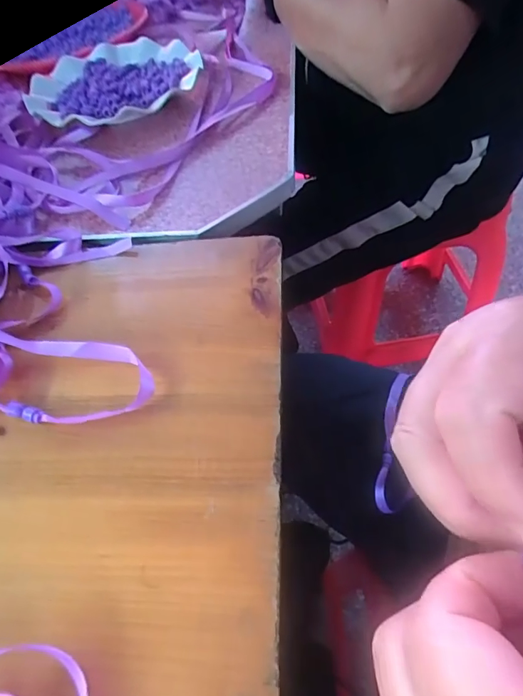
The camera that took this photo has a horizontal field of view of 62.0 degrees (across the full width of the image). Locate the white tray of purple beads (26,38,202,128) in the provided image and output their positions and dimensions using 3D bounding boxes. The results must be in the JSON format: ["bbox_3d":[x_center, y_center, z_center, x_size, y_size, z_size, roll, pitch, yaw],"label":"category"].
[{"bbox_3d":[-0.160,-0.291,0.480,0.187,0.032,0.201,-20,53,-8],"label":"white tray of purple beads"}]

